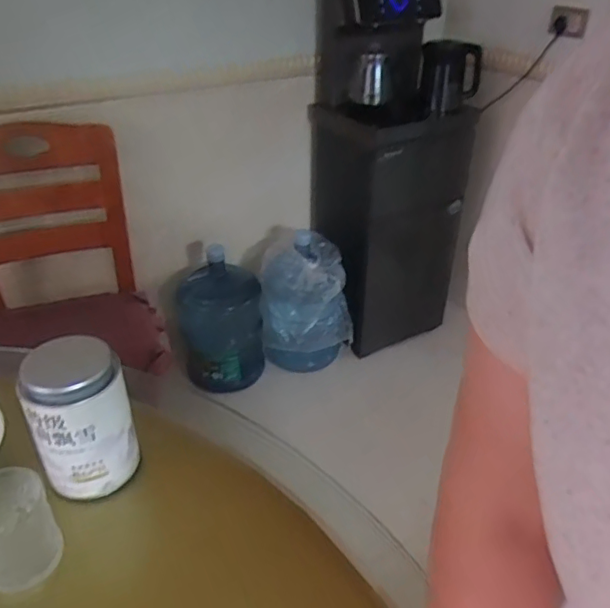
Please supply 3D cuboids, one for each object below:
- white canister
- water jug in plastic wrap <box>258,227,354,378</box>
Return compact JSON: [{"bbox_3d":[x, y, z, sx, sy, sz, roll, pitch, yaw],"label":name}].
[{"bbox_3d":[-0.245,0.125,0.621,0.099,0.157,0.083,-13,36,-20],"label":"white canister"},{"bbox_3d":[0.013,-0.002,1.900,0.294,0.432,0.285,3,33,4],"label":"water jug in plastic wrap"}]

